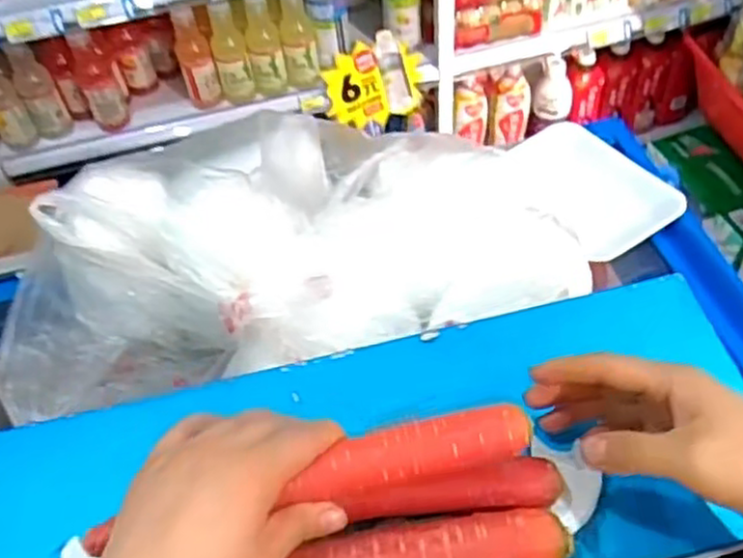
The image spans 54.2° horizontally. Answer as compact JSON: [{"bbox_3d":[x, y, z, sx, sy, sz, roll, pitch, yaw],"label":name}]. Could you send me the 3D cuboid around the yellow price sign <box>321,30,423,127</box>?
[{"bbox_3d":[0.006,-0.388,1.445,0.187,0.165,0.011,-27,27,4],"label":"yellow price sign"}]

